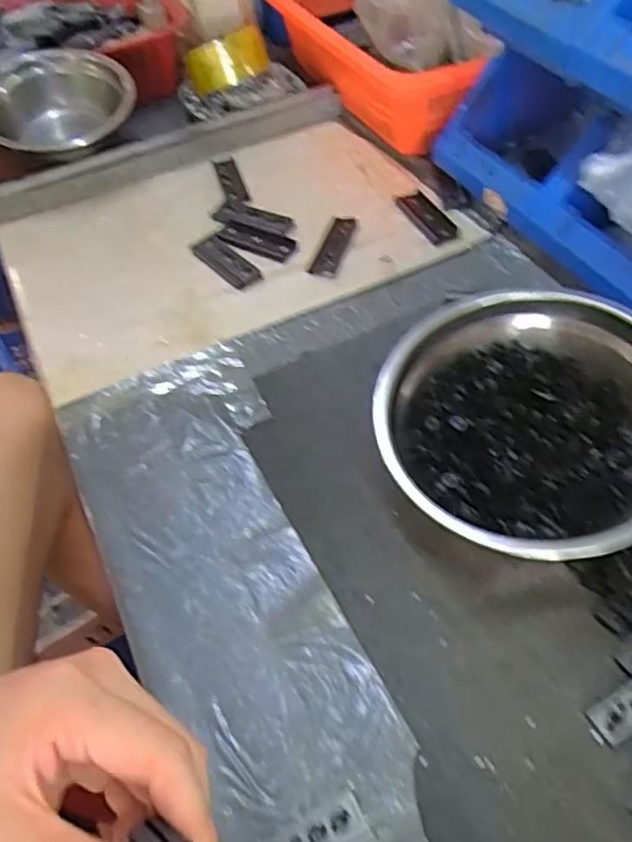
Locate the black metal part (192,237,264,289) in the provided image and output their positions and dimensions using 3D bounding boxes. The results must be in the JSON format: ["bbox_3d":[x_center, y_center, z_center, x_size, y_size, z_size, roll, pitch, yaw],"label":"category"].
[{"bbox_3d":[-0.085,-0.152,0.593,0.028,0.012,0.079,-38,58,-21],"label":"black metal part"}]

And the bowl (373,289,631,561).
[{"bbox_3d":[0.137,0.008,0.405,0.173,0.084,0.184,-3,52,4],"label":"bowl"}]

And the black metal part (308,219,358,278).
[{"bbox_3d":[0.020,-0.170,0.603,0.028,0.004,0.082,16,60,14],"label":"black metal part"}]

